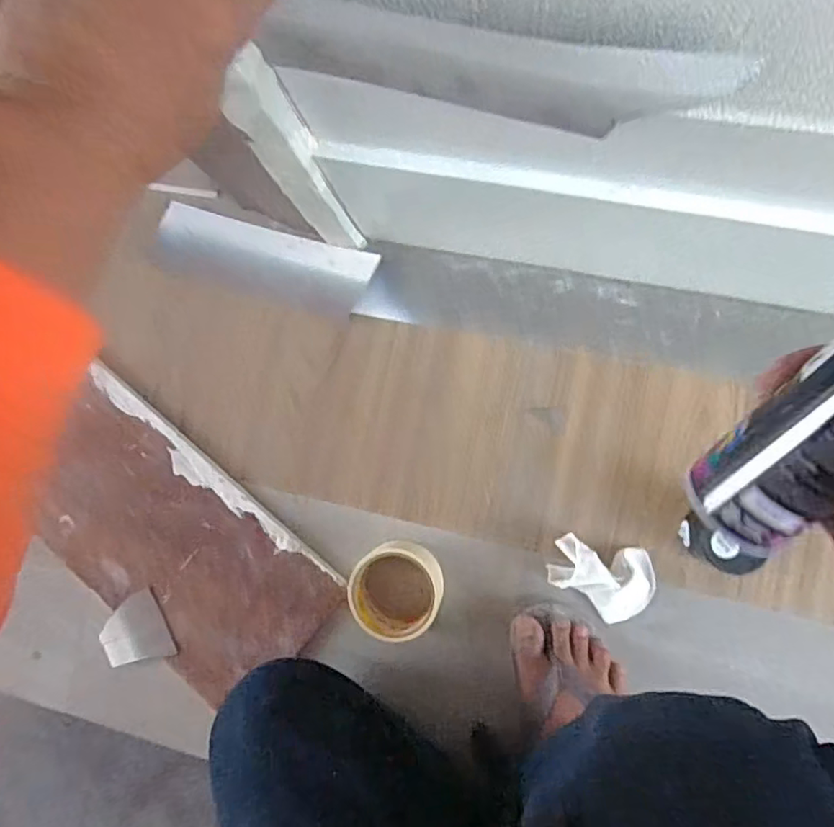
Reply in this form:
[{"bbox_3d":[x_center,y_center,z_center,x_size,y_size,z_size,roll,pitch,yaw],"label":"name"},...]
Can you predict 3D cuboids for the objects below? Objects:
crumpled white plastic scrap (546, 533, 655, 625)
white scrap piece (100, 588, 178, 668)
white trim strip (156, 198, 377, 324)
[{"bbox_3d":[0.184,0.159,0.573,0.101,0.037,0.079,31,92,7],"label":"crumpled white plastic scrap"},{"bbox_3d":[-0.309,0.239,0.633,0.076,0.006,0.072,-25,85,5],"label":"white scrap piece"},{"bbox_3d":[-0.170,-0.168,0.642,0.245,0.009,0.075,16,90,8],"label":"white trim strip"}]

